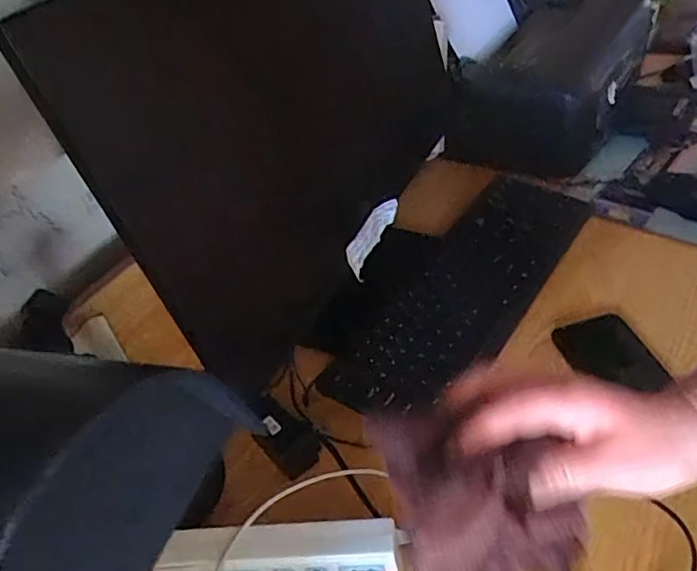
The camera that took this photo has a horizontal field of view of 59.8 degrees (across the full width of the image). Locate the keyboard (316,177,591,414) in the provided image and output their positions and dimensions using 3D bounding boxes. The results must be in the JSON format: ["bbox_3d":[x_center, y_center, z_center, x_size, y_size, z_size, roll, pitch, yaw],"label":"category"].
[{"bbox_3d":[0.141,-0.012,0.687,0.133,0.017,0.418,21,50,32],"label":"keyboard"}]

